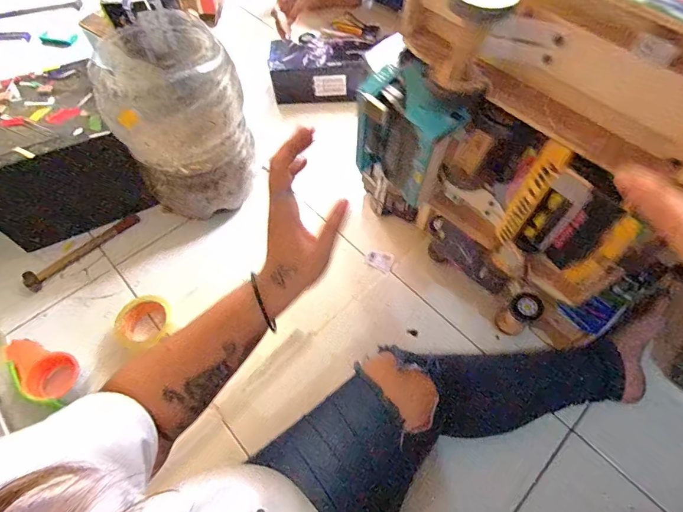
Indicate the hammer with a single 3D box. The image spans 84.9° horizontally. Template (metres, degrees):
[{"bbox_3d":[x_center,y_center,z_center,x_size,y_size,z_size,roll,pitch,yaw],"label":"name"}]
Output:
[{"bbox_3d":[-0.546,-0.015,0.792,0.037,0.023,0.243,40,67,20],"label":"hammer"}]

